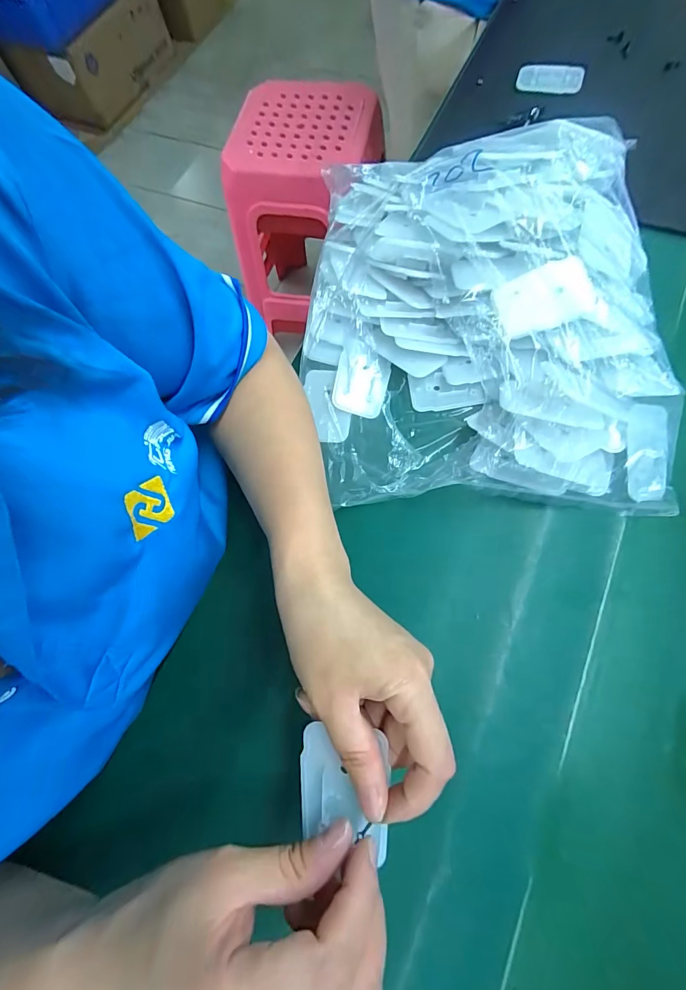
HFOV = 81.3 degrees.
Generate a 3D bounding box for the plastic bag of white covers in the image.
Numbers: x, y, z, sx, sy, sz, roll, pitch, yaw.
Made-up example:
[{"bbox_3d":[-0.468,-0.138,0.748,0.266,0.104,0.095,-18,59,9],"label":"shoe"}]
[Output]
[{"bbox_3d":[0.103,-0.146,0.316,0.271,0.083,0.306,1,72,3],"label":"plastic bag of white covers"}]

